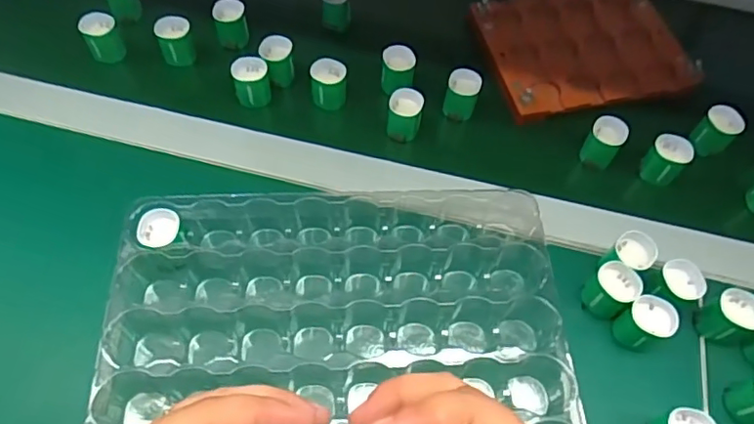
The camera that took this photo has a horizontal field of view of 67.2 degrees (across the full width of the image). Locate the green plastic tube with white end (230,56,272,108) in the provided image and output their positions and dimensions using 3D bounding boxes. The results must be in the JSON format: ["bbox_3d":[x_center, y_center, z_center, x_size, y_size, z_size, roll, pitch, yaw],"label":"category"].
[{"bbox_3d":[-0.112,-0.116,0.509,0.030,0.035,0.031,-10,62,-9],"label":"green plastic tube with white end"}]

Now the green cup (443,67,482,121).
[{"bbox_3d":[0.077,-0.106,0.512,0.027,0.039,0.026,1,61,-2],"label":"green cup"}]

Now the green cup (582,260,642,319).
[{"bbox_3d":[0.165,0.058,0.406,0.035,0.038,0.030,-38,70,-21],"label":"green cup"}]

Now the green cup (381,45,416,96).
[{"bbox_3d":[0.019,-0.132,0.523,0.029,0.034,0.024,-10,62,-8],"label":"green cup"}]

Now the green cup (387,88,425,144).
[{"bbox_3d":[0.024,-0.084,0.497,0.029,0.035,0.031,1,61,-2],"label":"green cup"}]

